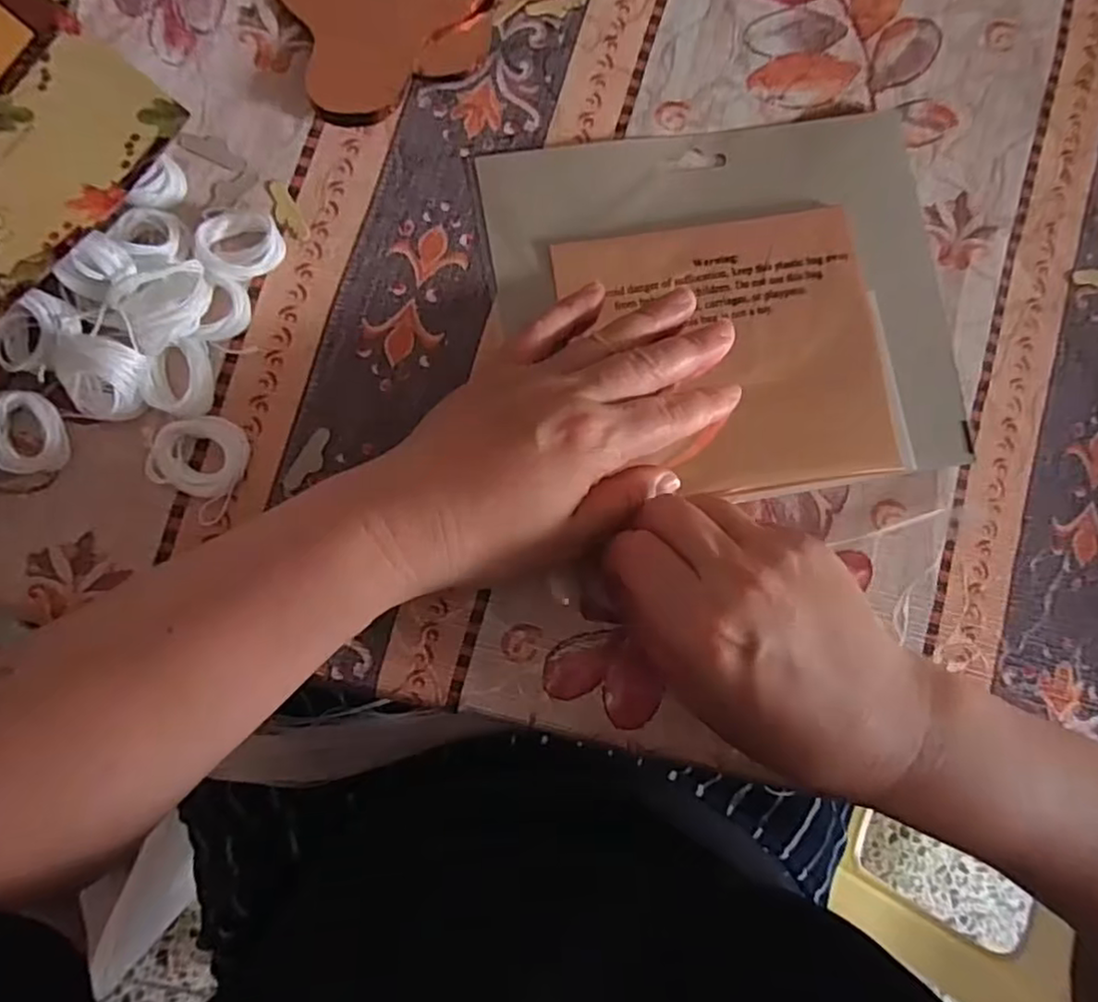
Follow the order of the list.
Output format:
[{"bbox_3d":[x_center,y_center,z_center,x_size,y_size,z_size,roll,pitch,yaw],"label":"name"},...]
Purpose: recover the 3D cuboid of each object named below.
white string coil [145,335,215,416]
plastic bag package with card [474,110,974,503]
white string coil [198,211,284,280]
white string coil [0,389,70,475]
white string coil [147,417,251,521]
[{"bbox_3d":[-0.145,-0.048,0.258,0.022,0.015,0.029,-3,85,-6],"label":"white string coil"},{"bbox_3d":[0.078,-0.084,0.289,0.194,0.010,0.164,-9,86,-6],"label":"plastic bag package with card"},{"bbox_3d":[-0.124,-0.104,0.268,0.030,0.014,0.029,0,85,-5],"label":"white string coil"},{"bbox_3d":[-0.197,-0.025,0.253,0.024,0.014,0.030,0,85,-5],"label":"white string coil"},{"bbox_3d":[-0.138,-0.015,0.260,0.032,0.008,0.039,21,83,-3],"label":"white string coil"}]

